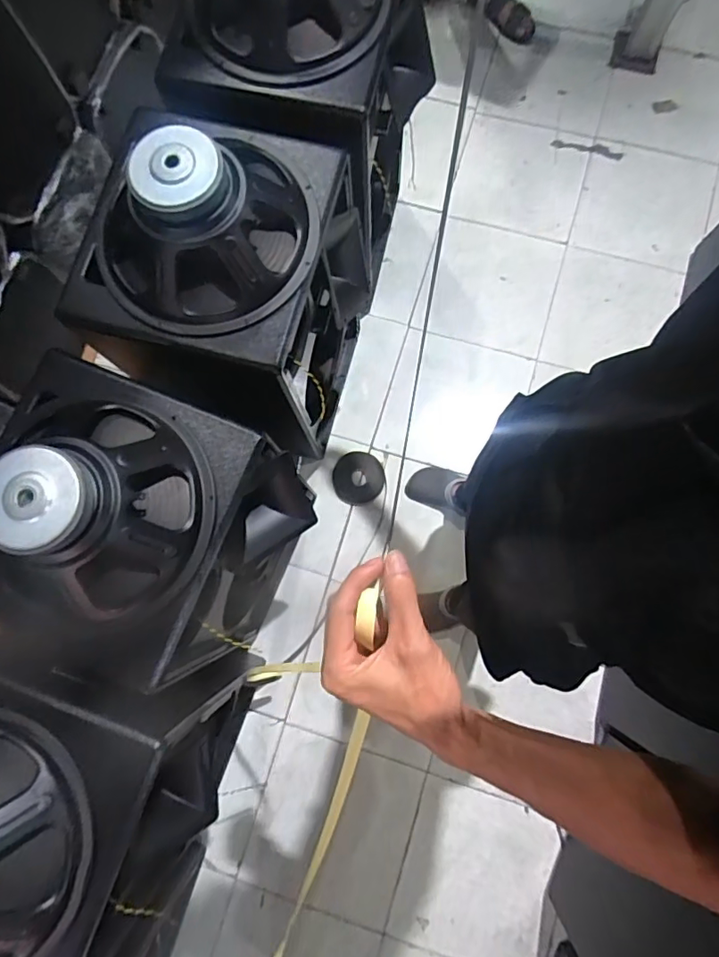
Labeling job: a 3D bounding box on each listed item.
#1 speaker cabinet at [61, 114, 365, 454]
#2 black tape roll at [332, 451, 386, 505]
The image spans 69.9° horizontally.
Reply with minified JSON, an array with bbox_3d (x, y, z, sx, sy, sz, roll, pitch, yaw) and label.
[{"bbox_3d":[-0.238,-0.373,1.108,0.440,0.788,0.421,13,81,4],"label":"speaker cabinet"},{"bbox_3d":[-0.001,-0.005,1.499,0.148,0.018,0.158,0,80,2],"label":"black tape roll"}]

